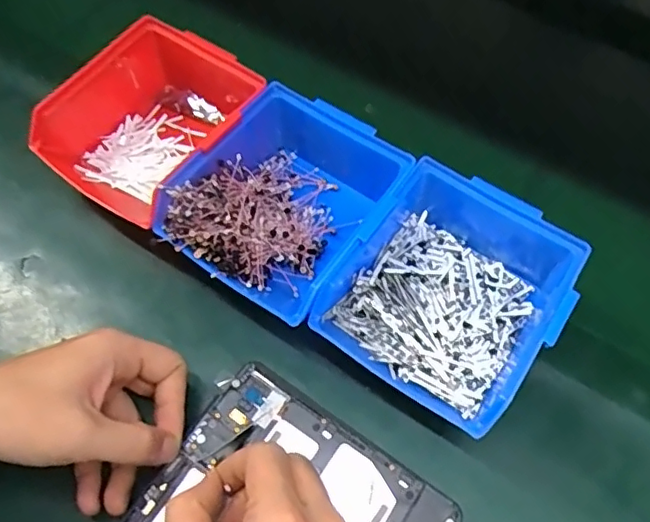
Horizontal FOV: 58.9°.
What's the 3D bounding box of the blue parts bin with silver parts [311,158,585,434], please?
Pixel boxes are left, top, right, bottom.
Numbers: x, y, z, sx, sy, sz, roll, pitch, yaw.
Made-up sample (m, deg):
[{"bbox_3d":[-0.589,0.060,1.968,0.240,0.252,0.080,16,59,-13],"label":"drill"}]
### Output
[{"bbox_3d":[0.082,0.016,0.369,0.122,0.065,0.150,31,64,14],"label":"blue parts bin with silver parts"}]

